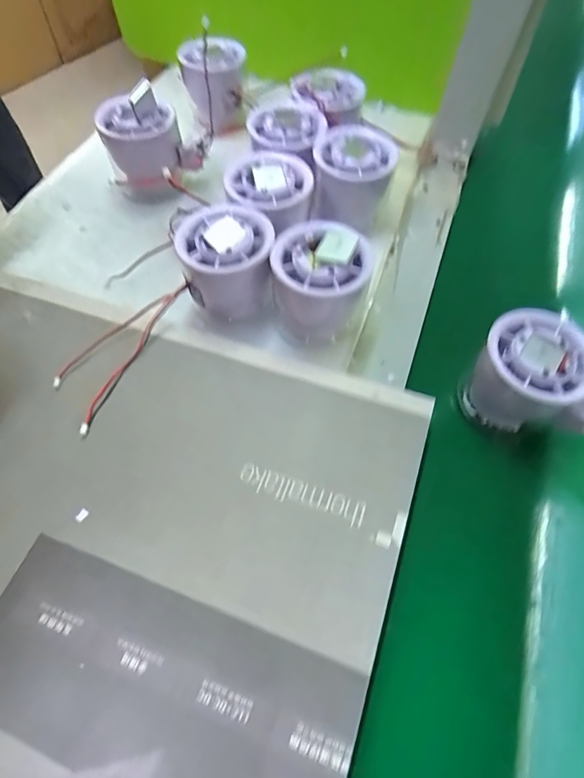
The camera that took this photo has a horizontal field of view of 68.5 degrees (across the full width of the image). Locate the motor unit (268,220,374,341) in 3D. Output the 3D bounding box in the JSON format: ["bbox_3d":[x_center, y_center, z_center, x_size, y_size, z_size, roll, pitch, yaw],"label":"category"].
[{"bbox_3d":[0.017,-0.063,0.257,0.055,0.055,0.058,1,58,-2],"label":"motor unit"}]

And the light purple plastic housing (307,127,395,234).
[{"bbox_3d":[0.041,-0.147,0.315,0.059,0.062,0.060,12,61,7],"label":"light purple plastic housing"}]

